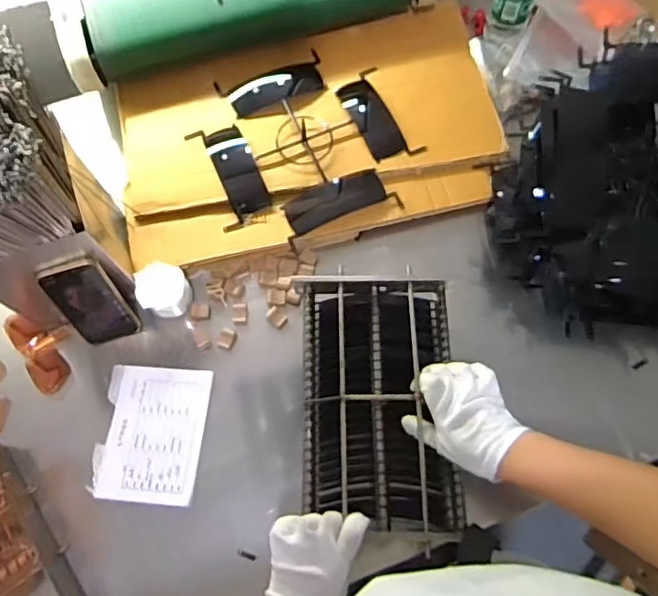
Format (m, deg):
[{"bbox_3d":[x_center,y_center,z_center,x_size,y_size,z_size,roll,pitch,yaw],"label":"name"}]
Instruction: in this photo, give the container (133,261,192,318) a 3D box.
[{"bbox_3d":[-0.232,-0.011,0.799,0.070,0.071,0.064,-28,71,-9],"label":"container"}]

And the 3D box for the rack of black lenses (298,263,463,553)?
[{"bbox_3d":[0.061,0.131,0.725,0.181,0.145,0.302,-1,69,1],"label":"rack of black lenses"}]

